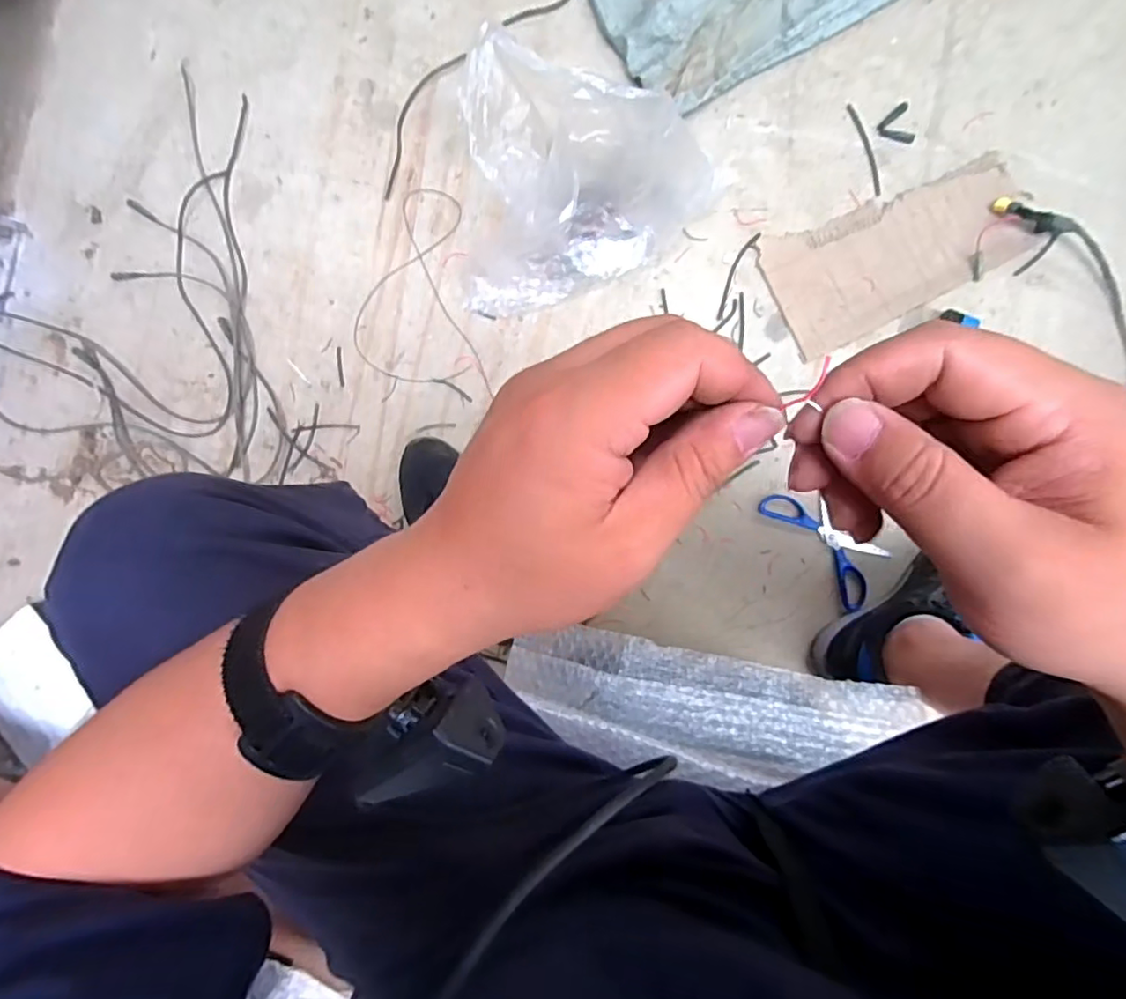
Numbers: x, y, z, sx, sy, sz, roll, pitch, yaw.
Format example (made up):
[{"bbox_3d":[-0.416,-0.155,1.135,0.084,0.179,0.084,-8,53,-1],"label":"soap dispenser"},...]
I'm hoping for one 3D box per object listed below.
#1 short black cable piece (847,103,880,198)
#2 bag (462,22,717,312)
[{"bbox_3d":[0.367,-0.424,0.706,0.013,0.007,0.117,-17,91,5],"label":"short black cable piece"},{"bbox_3d":[0.014,-0.311,0.640,0.245,0.204,0.204,20,94,4],"label":"bag"}]

